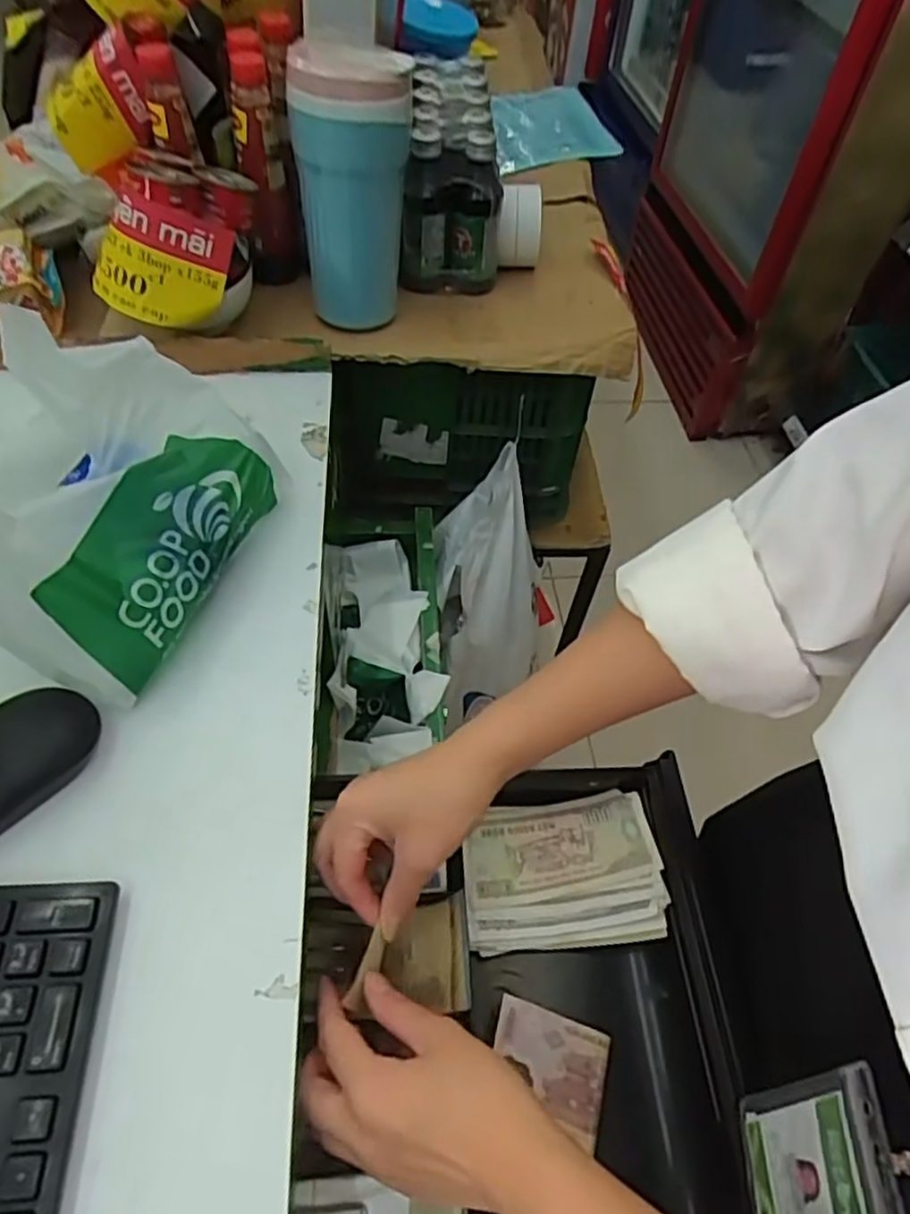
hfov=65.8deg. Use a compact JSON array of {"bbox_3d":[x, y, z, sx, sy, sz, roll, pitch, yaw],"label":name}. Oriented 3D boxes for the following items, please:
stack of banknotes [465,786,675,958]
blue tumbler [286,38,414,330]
[{"bbox_3d":[0.070,0.173,0.469,0.124,0.026,0.093,-2,55,-5],"label":"stack of banknotes"},{"bbox_3d":[-0.090,-0.352,0.620,0.086,0.223,0.089,2,54,-3],"label":"blue tumbler"}]

